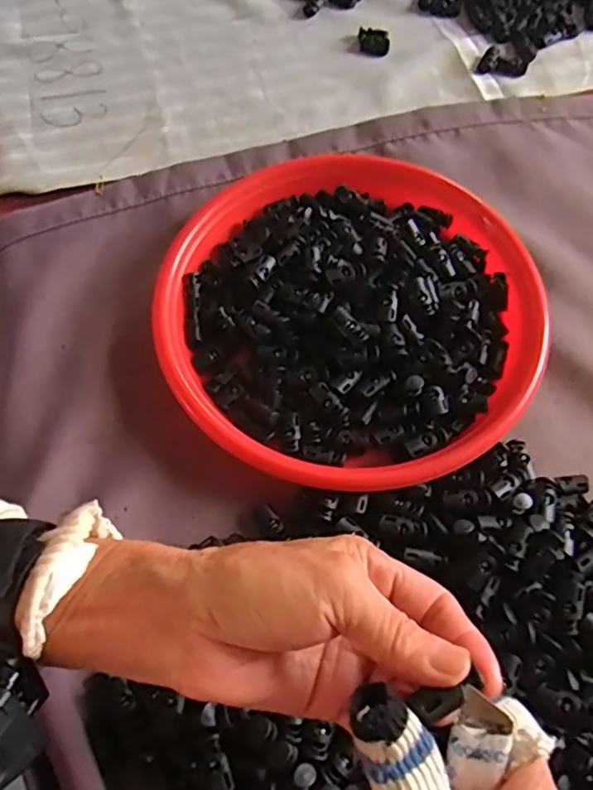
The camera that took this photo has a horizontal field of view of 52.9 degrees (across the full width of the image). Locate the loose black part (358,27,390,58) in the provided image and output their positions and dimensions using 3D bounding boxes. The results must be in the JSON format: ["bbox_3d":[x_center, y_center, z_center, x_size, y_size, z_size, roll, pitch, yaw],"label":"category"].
[{"bbox_3d":[0.072,-0.324,0.546,0.027,0.012,0.022,-4,65,-2],"label":"loose black part"}]

